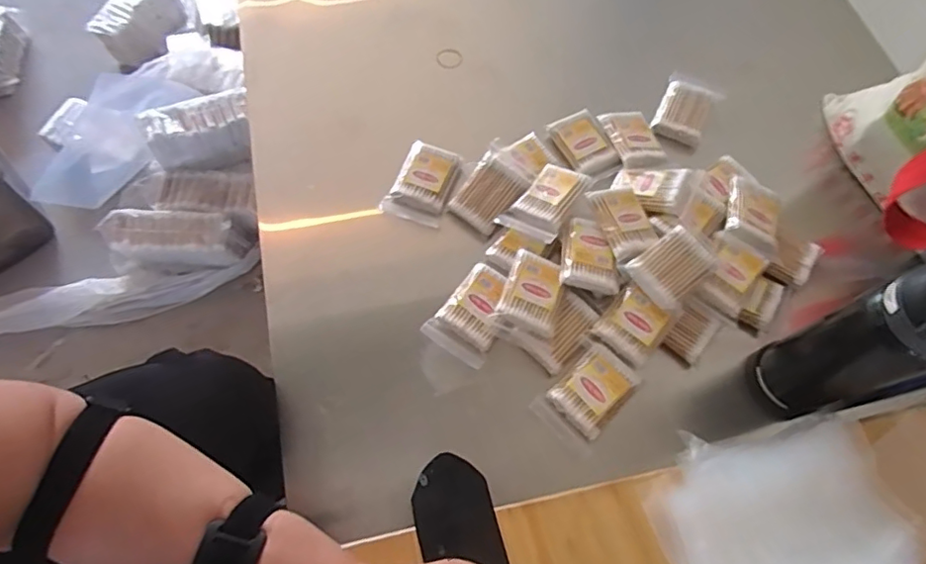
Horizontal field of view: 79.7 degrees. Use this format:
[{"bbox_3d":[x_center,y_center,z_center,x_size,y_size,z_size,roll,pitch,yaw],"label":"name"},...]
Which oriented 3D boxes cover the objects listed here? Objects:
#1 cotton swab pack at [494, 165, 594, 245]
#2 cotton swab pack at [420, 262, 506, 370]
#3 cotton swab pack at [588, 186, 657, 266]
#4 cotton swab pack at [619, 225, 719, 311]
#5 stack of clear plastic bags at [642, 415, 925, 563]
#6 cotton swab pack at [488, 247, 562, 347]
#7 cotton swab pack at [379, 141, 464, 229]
[{"bbox_3d":[0.086,-0.082,0.569,0.060,0.017,0.089,28,69,27],"label":"cotton swab pack"},{"bbox_3d":[0.012,0.029,0.536,0.062,0.015,0.090,32,68,13],"label":"cotton swab pack"},{"bbox_3d":[0.160,-0.057,0.549,0.050,0.021,0.079,-16,66,-9],"label":"cotton swab pack"},{"bbox_3d":[0.198,-0.013,0.527,0.076,0.021,0.056,-37,71,-17],"label":"cotton swab pack"},{"bbox_3d":[0.240,0.184,0.412,0.180,0.032,0.139,-7,65,-5],"label":"stack of clear plastic bags"},{"bbox_3d":[0.067,0.012,0.527,0.057,0.013,0.079,23,66,9],"label":"cotton swab pack"},{"bbox_3d":[-0.040,-0.106,0.598,0.065,0.019,0.091,24,67,9],"label":"cotton swab pack"}]

